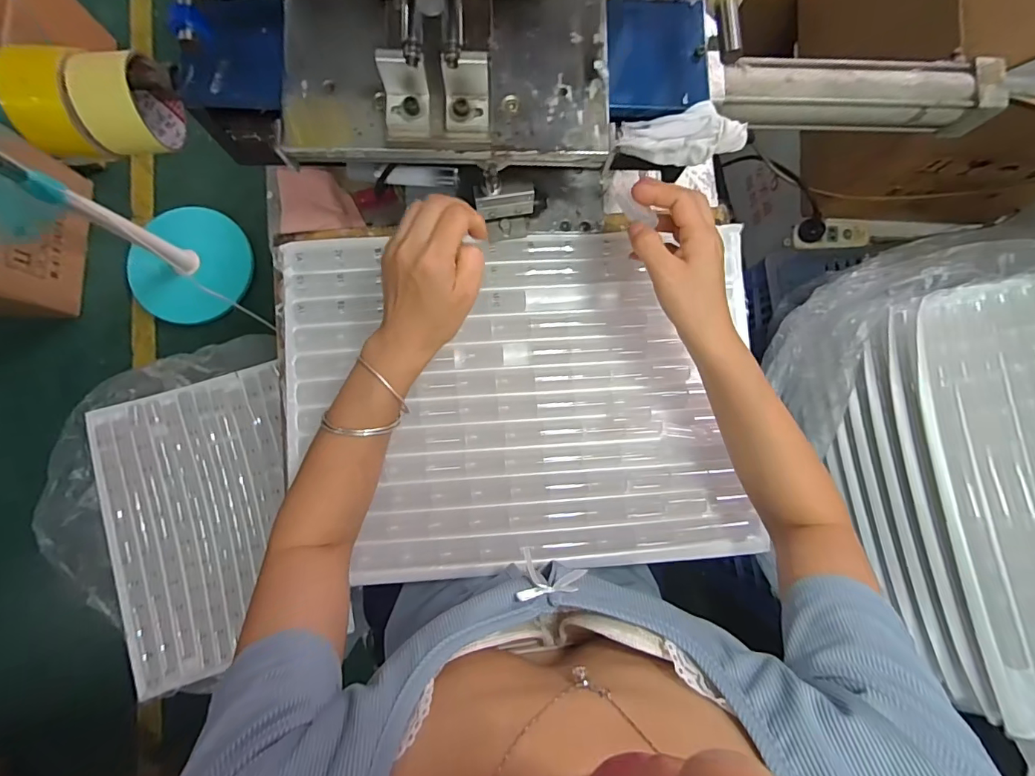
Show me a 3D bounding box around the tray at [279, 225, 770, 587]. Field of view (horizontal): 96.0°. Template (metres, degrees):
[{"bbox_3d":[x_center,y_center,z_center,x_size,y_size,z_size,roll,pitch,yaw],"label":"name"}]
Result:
[{"bbox_3d":[0.004,0.011,0.461,0.453,0.020,0.322,-1,84,-3],"label":"tray"}]

